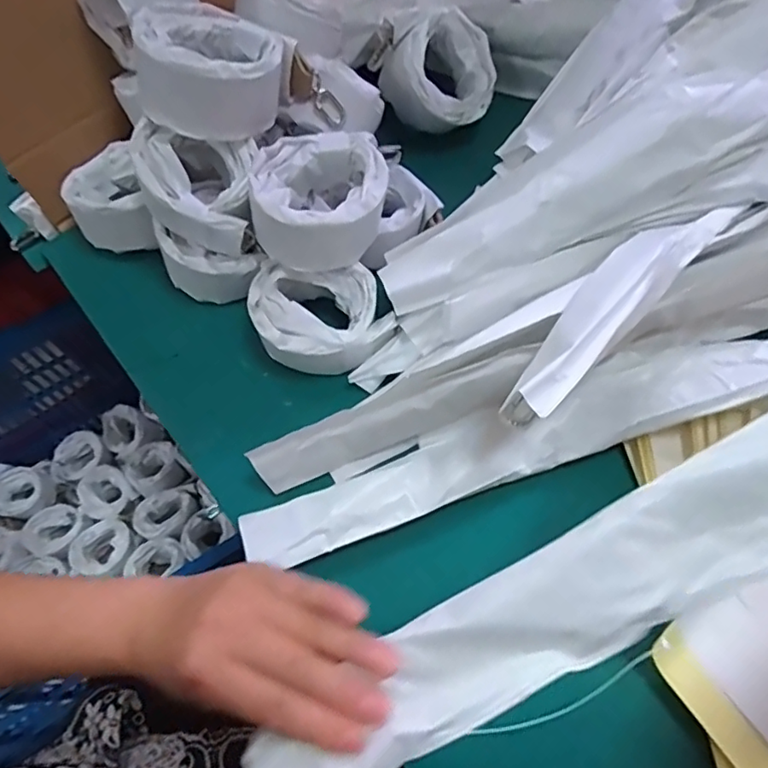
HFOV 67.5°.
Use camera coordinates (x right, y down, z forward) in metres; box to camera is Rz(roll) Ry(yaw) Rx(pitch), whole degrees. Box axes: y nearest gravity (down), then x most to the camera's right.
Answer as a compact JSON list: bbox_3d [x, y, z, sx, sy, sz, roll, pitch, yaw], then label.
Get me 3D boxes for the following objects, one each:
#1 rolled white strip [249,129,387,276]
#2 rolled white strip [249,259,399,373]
[{"bbox_3d":[-0.047,-0.132,0.424,0.099,0.064,0.103,-8,64,-1],"label":"rolled white strip"},{"bbox_3d":[-0.046,-0.049,0.438,0.100,0.049,0.076,-6,64,0],"label":"rolled white strip"}]

